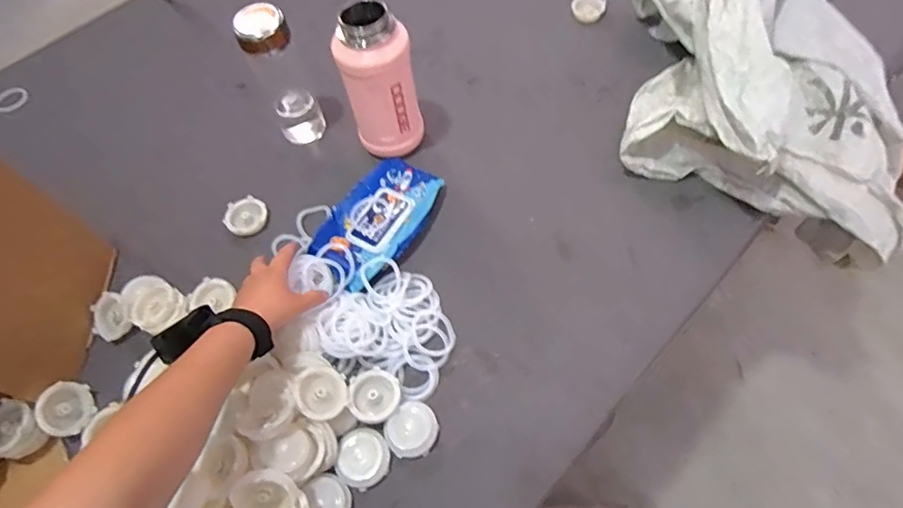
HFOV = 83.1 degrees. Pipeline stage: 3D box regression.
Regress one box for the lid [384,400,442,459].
[{"bbox_3d":[-0.043,0.193,0.560,0.052,0.018,0.059,25,65,18],"label":"lid"}]

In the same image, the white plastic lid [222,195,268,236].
[{"bbox_3d":[-0.300,-0.056,0.735,0.062,0.016,0.060,-1,61,2],"label":"white plastic lid"}]

